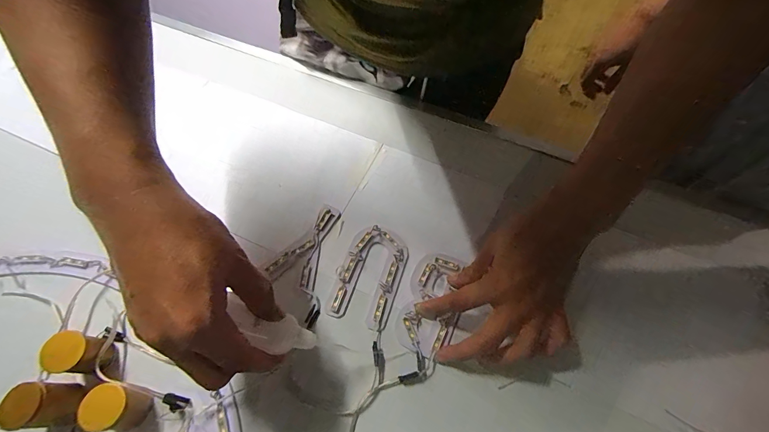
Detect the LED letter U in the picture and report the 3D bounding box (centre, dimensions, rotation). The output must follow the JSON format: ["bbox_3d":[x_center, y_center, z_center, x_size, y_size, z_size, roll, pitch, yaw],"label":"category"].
[{"bbox_3d":[-0.015,0.061,0.378,0.066,0.009,0.107,17,61,7],"label":"LED letter U"}]

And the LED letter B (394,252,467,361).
[{"bbox_3d":[0.050,0.088,0.369,0.057,0.015,0.108,16,63,6],"label":"LED letter B"}]

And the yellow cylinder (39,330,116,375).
[{"bbox_3d":[-0.267,0.122,0.311,0.028,0.052,0.032,6,60,1],"label":"yellow cylinder"}]

